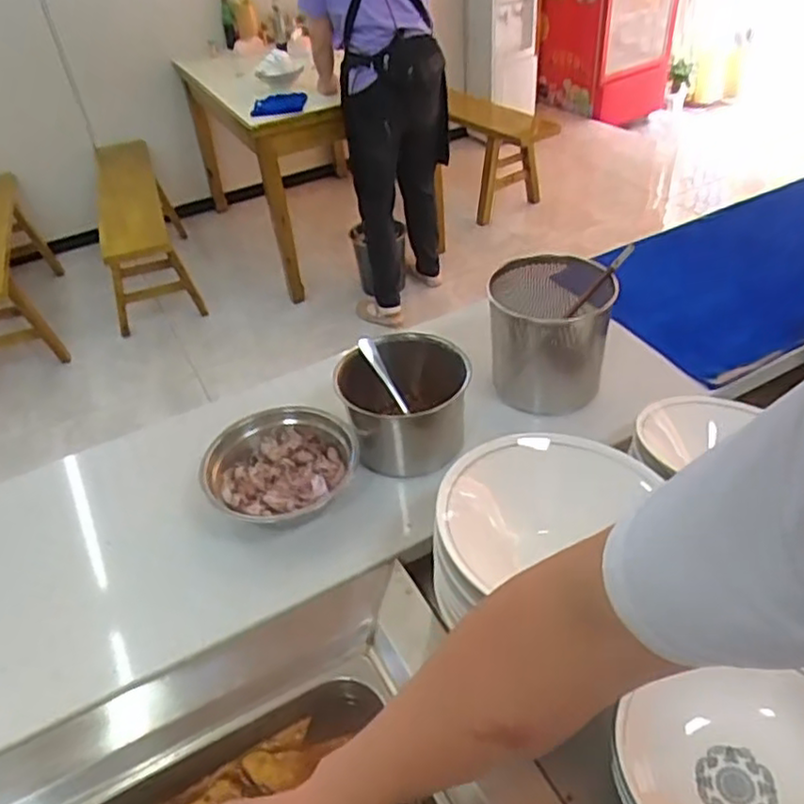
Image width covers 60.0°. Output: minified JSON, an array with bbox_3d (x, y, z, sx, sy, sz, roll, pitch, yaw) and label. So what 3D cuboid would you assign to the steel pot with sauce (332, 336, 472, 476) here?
[{"bbox_3d":[0.002,0.007,0.835,0.143,0.130,0.138,-3,41,3],"label":"steel pot with sauce"}]

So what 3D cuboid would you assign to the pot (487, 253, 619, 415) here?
[{"bbox_3d":[0.189,-0.088,0.895,0.146,0.153,0.158,7,42,13],"label":"pot"}]

